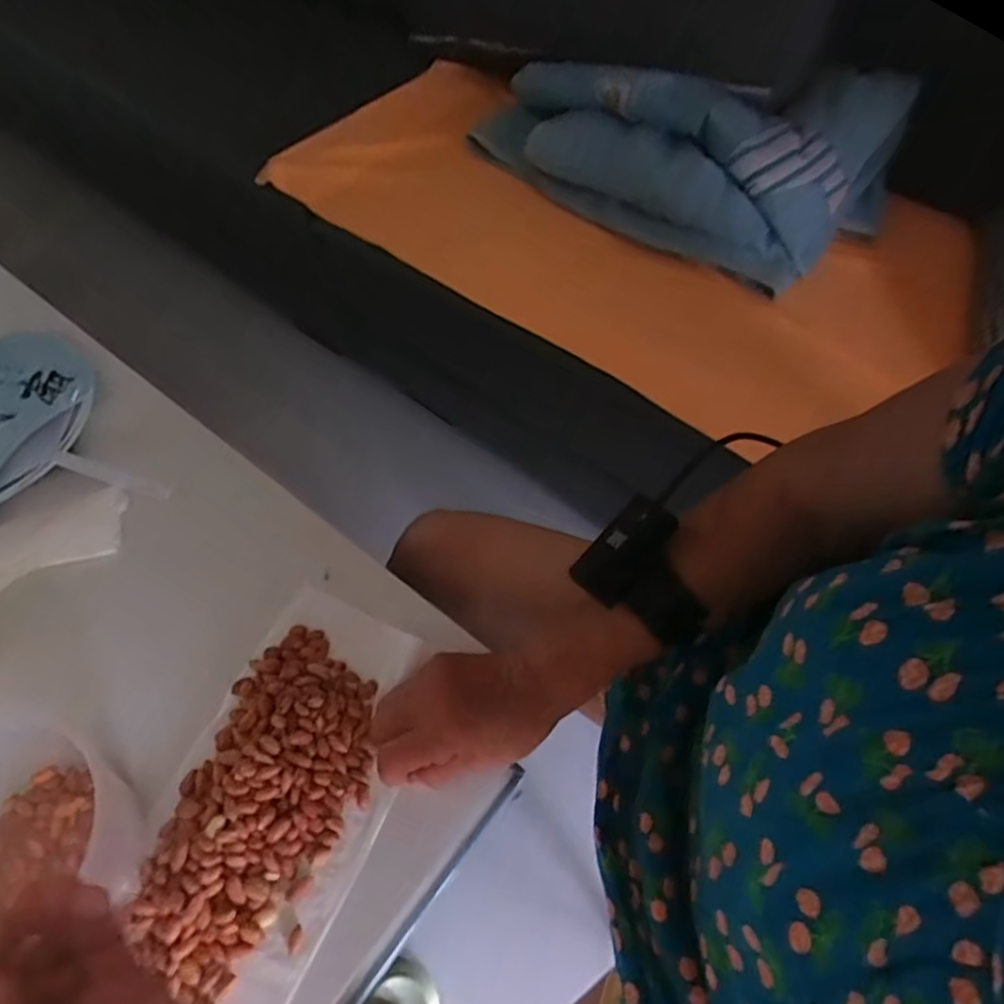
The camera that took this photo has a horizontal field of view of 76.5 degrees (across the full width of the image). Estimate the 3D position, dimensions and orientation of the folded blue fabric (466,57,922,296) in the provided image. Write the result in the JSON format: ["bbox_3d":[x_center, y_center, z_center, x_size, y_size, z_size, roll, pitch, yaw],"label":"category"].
[{"bbox_3d":[0.211,-0.475,0.855,0.555,0.170,0.236,31,65,18],"label":"folded blue fabric"}]

